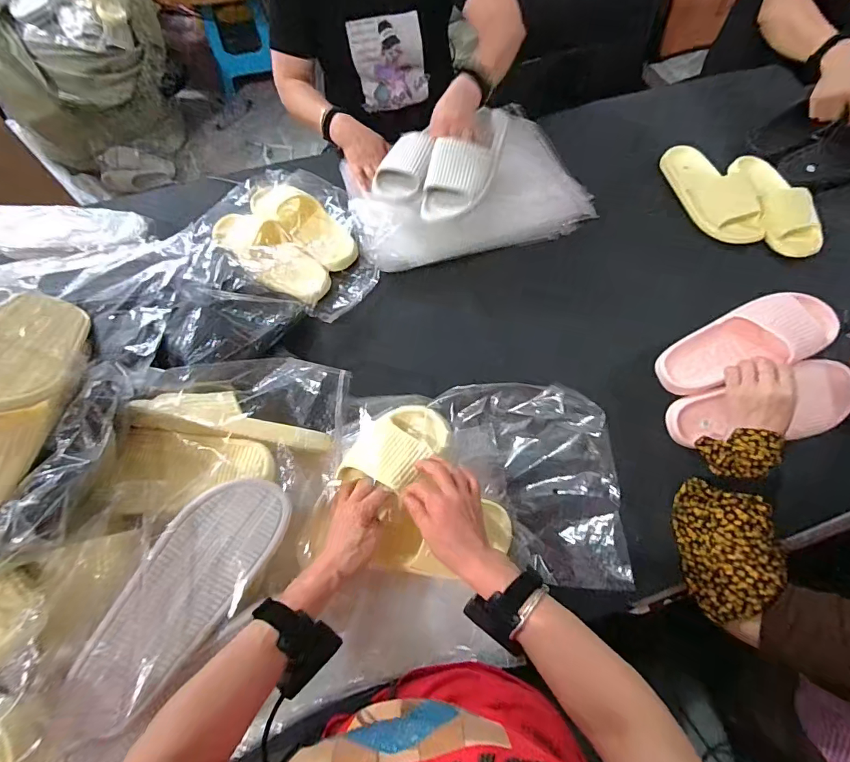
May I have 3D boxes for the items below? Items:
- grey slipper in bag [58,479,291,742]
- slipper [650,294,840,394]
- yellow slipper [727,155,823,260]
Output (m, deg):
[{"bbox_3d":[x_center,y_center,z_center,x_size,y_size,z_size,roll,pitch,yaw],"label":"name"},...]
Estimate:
[{"bbox_3d":[-0.256,0.219,0.461,0.101,0.048,0.255,31,69,13],"label":"grey slipper in bag"},{"bbox_3d":[0.491,-0.057,0.662,0.261,0.064,0.107,-24,66,10],"label":"slipper"},{"bbox_3d":[0.695,-0.362,0.867,0.086,0.060,0.248,-11,66,-5],"label":"yellow slipper"}]

